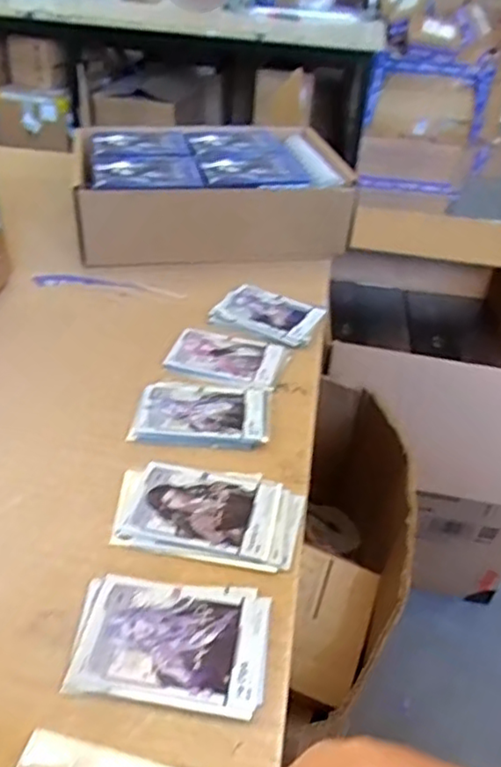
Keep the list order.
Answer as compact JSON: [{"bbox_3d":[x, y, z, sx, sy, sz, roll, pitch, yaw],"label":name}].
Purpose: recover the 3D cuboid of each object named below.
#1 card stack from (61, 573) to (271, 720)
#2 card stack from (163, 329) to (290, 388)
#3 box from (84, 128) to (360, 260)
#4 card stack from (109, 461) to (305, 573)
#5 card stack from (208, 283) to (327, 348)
[{"bbox_3d":[-0.044,0.146,0.350,0.107,0.006,0.074,6,36,1],"label":"card stack"},{"bbox_3d":[-0.023,-0.025,0.576,0.105,0.006,0.075,13,37,10],"label":"card stack"},{"bbox_3d":[-0.054,-0.256,0.798,0.311,0.091,0.241,-3,37,-11],"label":"box"},{"bbox_3d":[-0.029,0.087,0.427,0.125,0.005,0.083,10,37,7],"label":"card stack"},{"bbox_3d":[0.018,-0.072,0.632,0.106,0.014,0.078,19,39,18],"label":"card stack"}]

